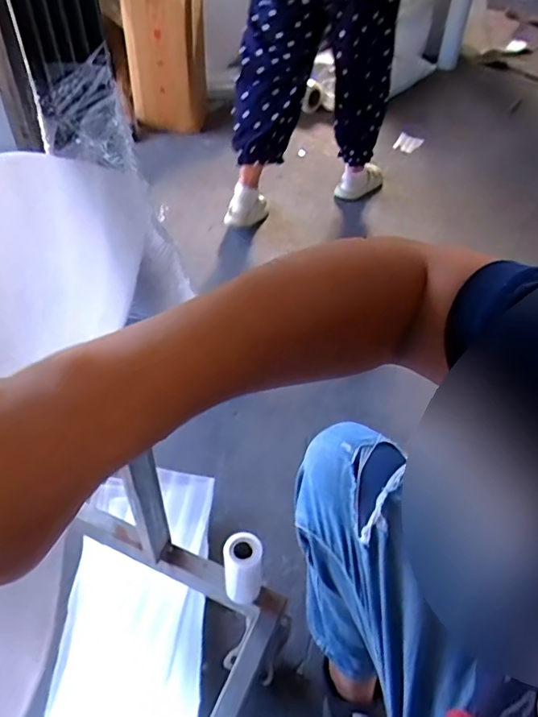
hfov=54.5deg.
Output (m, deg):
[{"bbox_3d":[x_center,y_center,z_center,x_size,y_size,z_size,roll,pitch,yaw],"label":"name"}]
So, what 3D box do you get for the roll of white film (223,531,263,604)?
[{"bbox_3d":[-0.034,0.274,0.678,0.046,0.108,0.047,1,44,-1],"label":"roll of white film"}]

